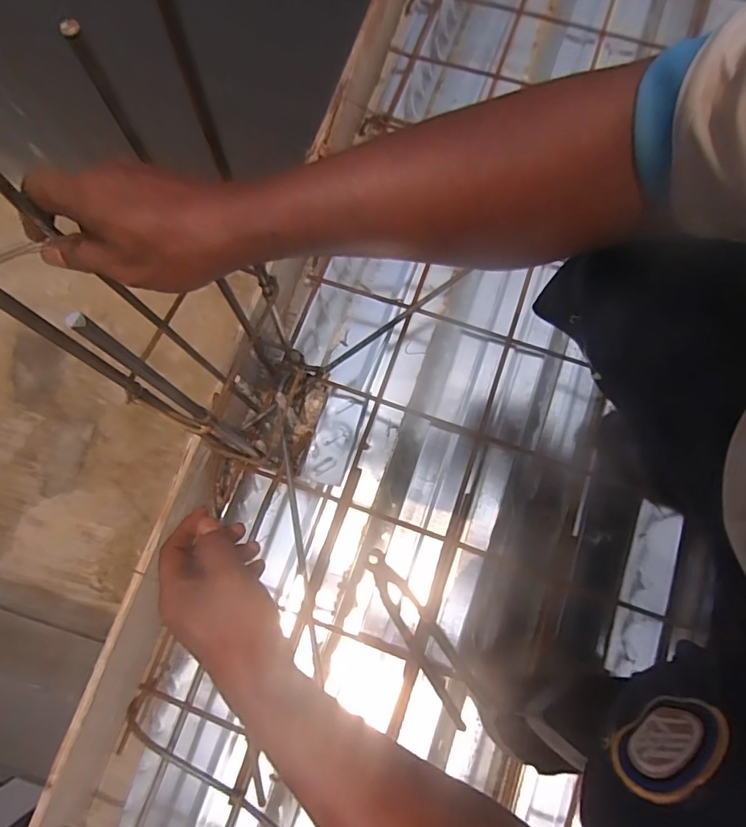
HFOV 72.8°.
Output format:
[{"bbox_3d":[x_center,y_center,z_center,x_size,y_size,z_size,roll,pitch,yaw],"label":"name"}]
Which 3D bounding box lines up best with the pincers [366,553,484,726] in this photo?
[{"bbox_3d":[0.059,0.273,0.642,0.044,0.030,0.223,-31,77,-7],"label":"pincers"}]

